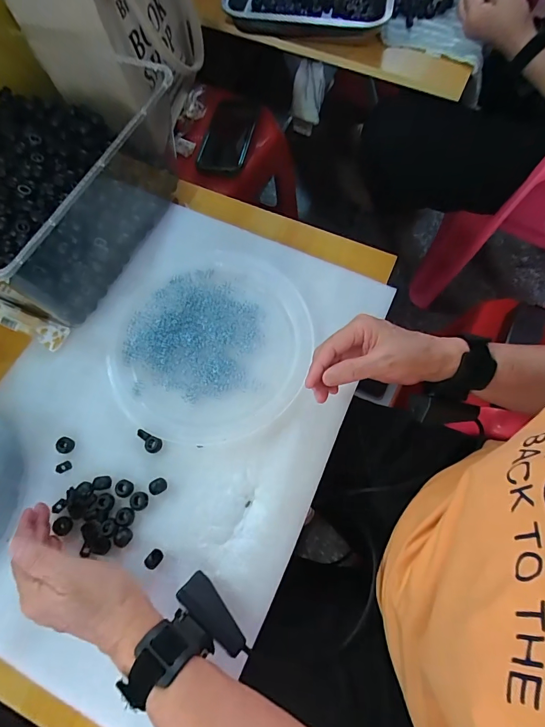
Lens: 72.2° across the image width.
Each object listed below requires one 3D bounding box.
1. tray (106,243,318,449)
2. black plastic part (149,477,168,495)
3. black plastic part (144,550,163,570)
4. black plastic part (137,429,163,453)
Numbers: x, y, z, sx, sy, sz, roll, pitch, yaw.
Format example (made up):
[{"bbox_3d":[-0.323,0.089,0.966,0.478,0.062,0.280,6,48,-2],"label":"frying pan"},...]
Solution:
[{"bbox_3d":[-0.074,-0.031,0.460,0.235,0.008,0.247,0,68,-1],"label":"tray"},{"bbox_3d":[-0.121,0.129,0.395,0.017,0.011,0.015,-28,71,-11],"label":"black plastic part"},{"bbox_3d":[-0.116,0.192,0.368,0.013,0.011,0.018,38,72,13],"label":"black plastic part"},{"bbox_3d":[-0.138,0.086,0.412,0.033,0.011,0.018,25,70,9],"label":"black plastic part"}]

